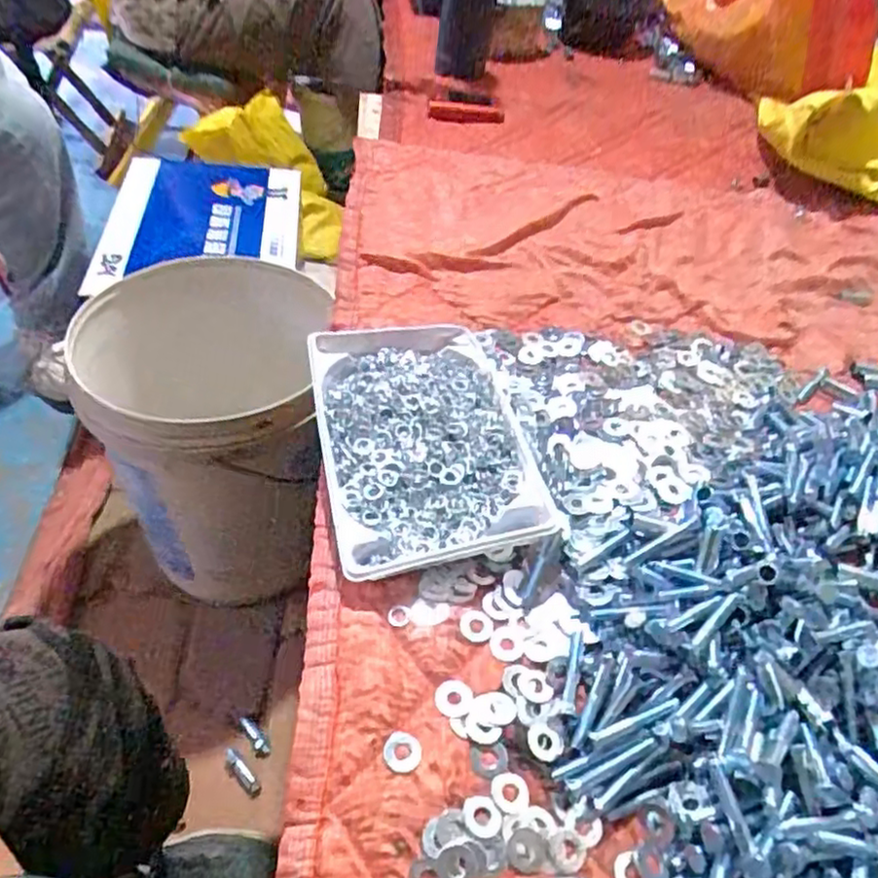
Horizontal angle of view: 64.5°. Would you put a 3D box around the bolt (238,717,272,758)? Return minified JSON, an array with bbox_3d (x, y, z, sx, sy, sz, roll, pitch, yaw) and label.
[{"bbox_3d":[-0.226,0.367,0.855,0.019,0.014,0.056,-34,59,-29],"label":"bolt"}]

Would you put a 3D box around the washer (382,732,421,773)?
[{"bbox_3d":[-0.021,0.182,0.405,0.023,0.004,0.022,4,48,-3],"label":"washer"}]

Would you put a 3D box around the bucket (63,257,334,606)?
[{"bbox_3d":[-0.274,0.002,0.891,0.257,0.350,0.264,2,48,-5],"label":"bucket"}]

